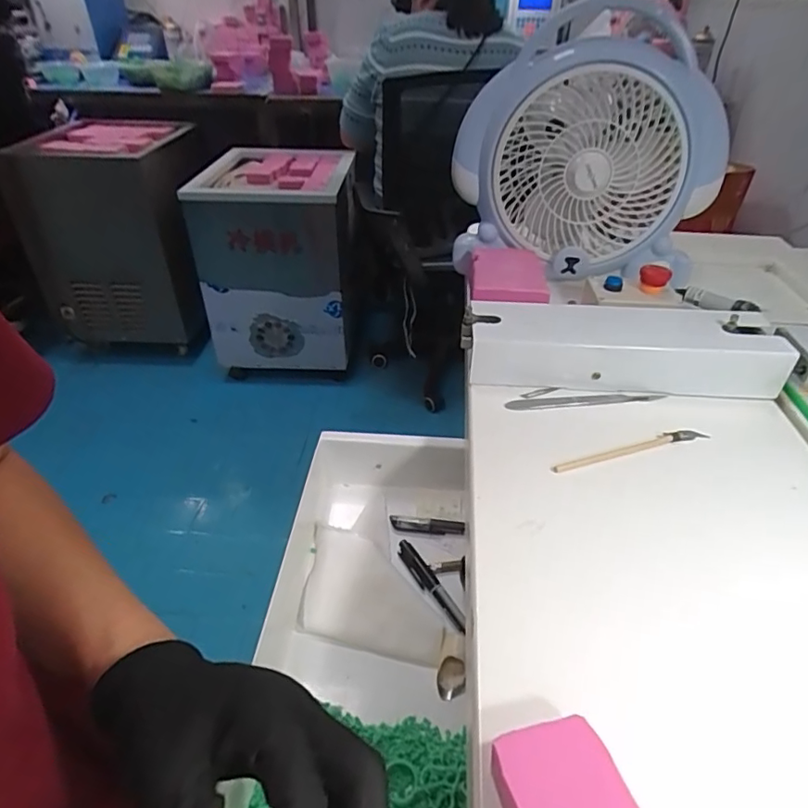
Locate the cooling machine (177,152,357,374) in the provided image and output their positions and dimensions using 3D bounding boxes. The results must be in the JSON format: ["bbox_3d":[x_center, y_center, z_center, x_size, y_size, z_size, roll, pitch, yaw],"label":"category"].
[{"bbox_3d":[-0.377,-0.473,1.712,0.428,0.507,0.524,2,39,1],"label":"cooling machine"}]

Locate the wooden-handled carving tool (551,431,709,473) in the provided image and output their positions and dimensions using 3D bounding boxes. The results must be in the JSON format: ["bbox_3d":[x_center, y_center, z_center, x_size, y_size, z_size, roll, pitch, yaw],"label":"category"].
[{"bbox_3d":[0.166,0.032,0.393,0.128,0.008,0.009,-12,38,-13],"label":"wooden-handled carving tool"}]

